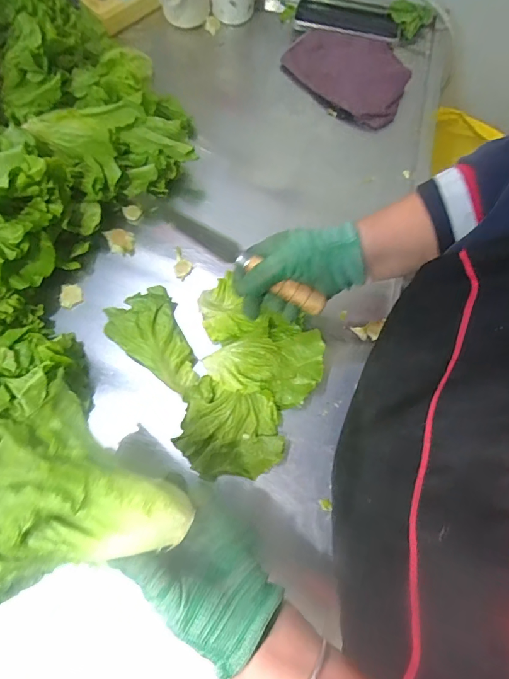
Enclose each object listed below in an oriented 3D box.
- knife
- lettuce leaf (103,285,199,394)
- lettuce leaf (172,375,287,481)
[{"bbox_3d":[-0.013,-0.077,0.394,0.183,0.031,0.017,31,74,-1],"label":"knife"},{"bbox_3d":[-0.111,0.003,0.454,0.078,0.019,0.125,-31,76,-10],"label":"lettuce leaf"},{"bbox_3d":[-0.024,0.097,0.428,0.109,0.031,0.095,13,72,3],"label":"lettuce leaf"}]

